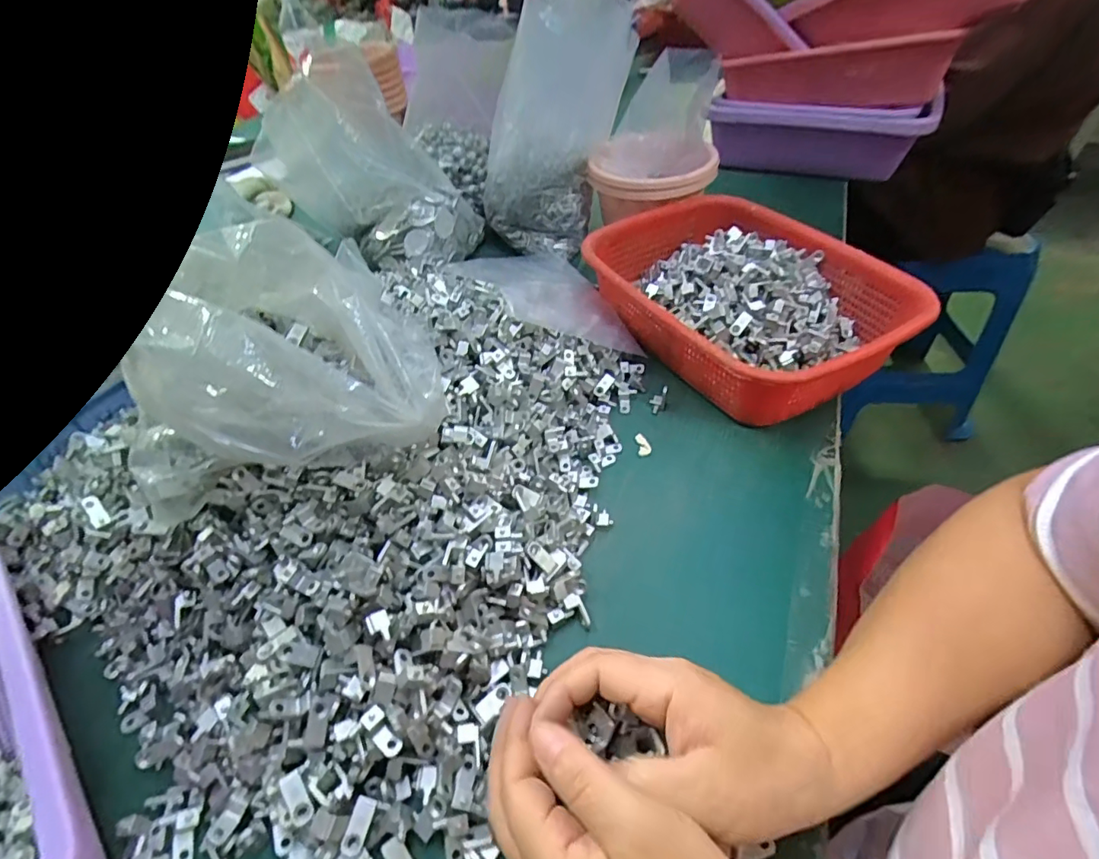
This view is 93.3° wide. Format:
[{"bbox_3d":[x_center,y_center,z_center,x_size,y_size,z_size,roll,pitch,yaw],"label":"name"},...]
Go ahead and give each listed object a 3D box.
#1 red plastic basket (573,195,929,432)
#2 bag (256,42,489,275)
[{"bbox_3d":[0.171,-0.126,0.491,0.196,0.082,0.283,-24,51,-18],"label":"red plastic basket"},{"bbox_3d":[-0.216,-0.309,0.602,0.238,0.182,0.118,23,53,22],"label":"bag"}]

